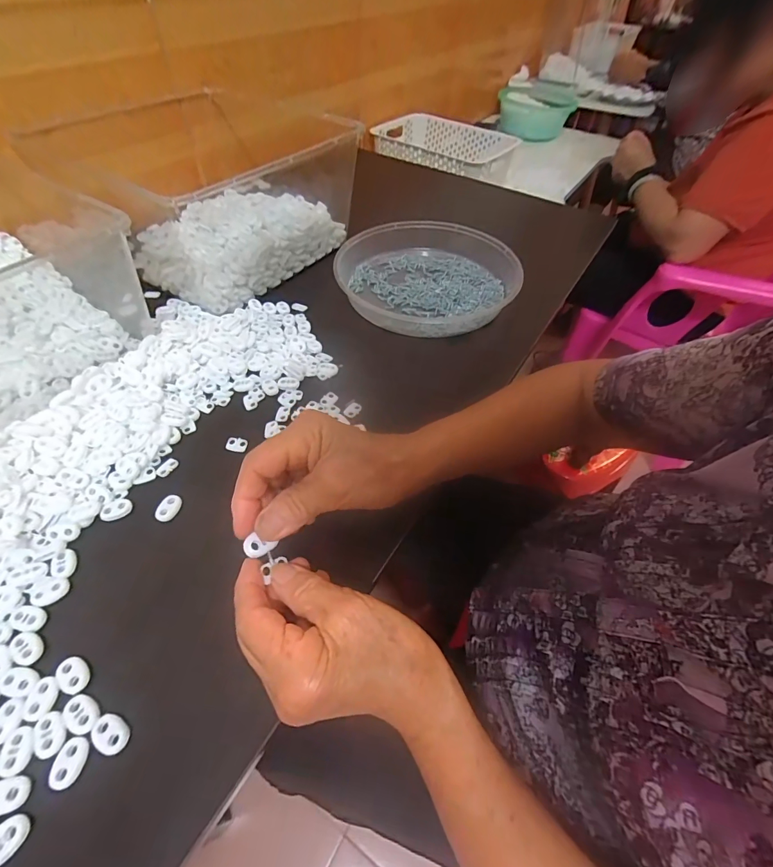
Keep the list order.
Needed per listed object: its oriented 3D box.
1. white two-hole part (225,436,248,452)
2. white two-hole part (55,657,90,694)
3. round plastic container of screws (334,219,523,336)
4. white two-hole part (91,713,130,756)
[{"bbox_3d":[-0.137,0.009,0.363,0.019,0.004,0.014,13,53,6],"label":"white two-hole part"},{"bbox_3d":[-0.196,0.150,0.246,0.024,0.004,0.014,37,59,22],"label":"white two-hole part"},{"bbox_3d":[0.054,-0.212,0.522,0.229,0.041,0.222,2,52,-2],"label":"round plastic container of screws"},{"bbox_3d":[-0.161,0.175,0.229,0.022,0.004,0.015,26,55,16],"label":"white two-hole part"}]

